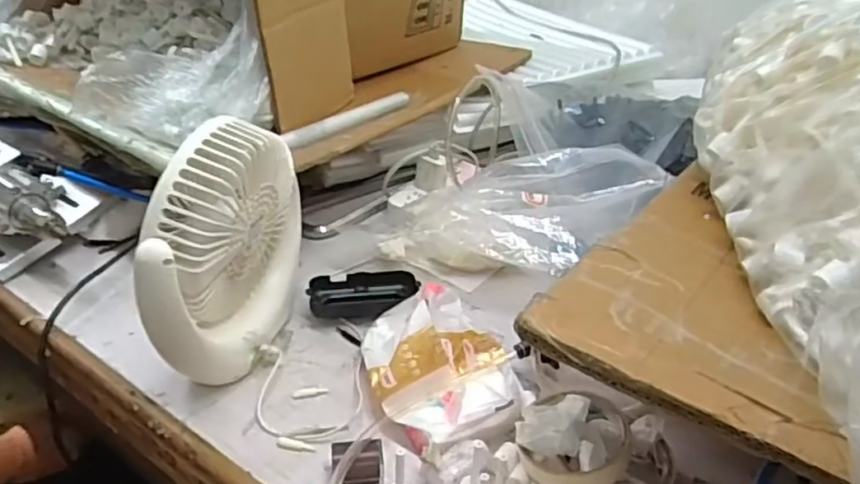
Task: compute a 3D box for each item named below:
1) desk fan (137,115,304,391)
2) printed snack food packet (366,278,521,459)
[{"bbox_3d":[-0.167,0.008,0.555,0.052,0.208,0.192,9,34,11],"label":"desk fan"},{"bbox_3d":[0.013,0.101,0.554,0.127,0.060,0.147,-6,34,-11],"label":"printed snack food packet"}]

